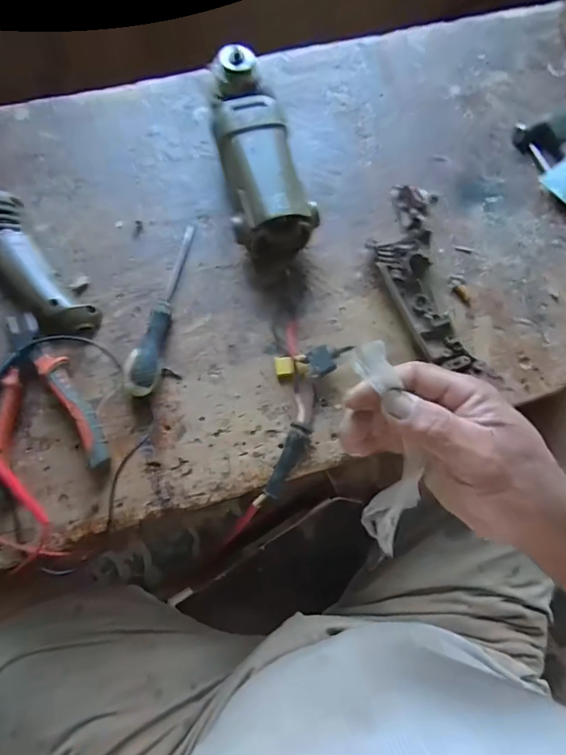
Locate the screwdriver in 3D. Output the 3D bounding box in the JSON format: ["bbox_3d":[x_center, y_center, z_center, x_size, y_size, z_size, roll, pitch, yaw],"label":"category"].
[{"bbox_3d":[-0.110,-0.067,0.425,0.025,0.024,0.178,11,74,2],"label":"screwdriver"}]

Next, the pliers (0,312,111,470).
[{"bbox_3d":[-0.213,0.017,0.388,0.076,0.019,0.161,-29,77,-8],"label":"pliers"}]

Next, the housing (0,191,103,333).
[{"bbox_3d":[-0.236,-0.101,0.427,0.059,0.031,0.164,-37,77,-12],"label":"housing"}]

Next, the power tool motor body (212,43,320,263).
[{"bbox_3d":[-0.021,-0.209,0.445,0.077,0.079,0.192,-11,75,-4],"label":"power tool motor body"}]

